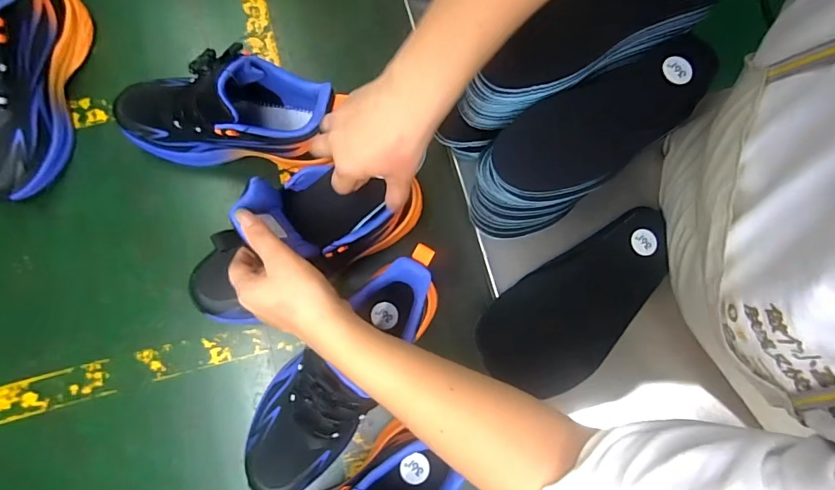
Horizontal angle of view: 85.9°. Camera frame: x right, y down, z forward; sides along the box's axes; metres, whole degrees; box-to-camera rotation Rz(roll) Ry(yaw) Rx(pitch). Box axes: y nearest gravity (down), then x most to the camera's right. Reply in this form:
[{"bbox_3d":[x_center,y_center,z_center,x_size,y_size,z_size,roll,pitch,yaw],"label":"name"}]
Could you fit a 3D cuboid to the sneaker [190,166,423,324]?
[{"bbox_3d":[-0.106,-0.009,0.415,0.235,0.105,0.090,-29,80,-6],"label":"sneaker"}]

